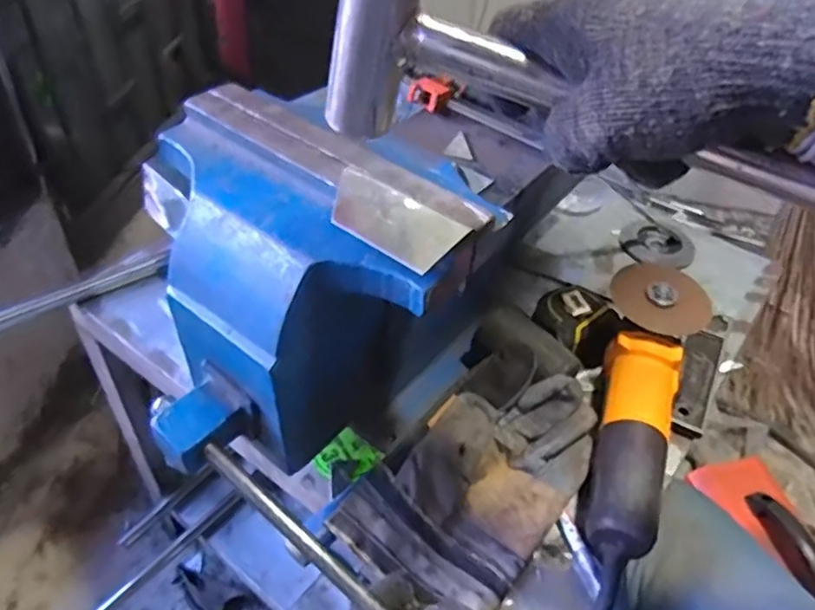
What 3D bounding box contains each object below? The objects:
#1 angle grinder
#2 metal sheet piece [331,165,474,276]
[{"bbox_3d":[0.204,0.080,0.589,0.092,0.085,0.278,22,47,16],"label":"angle grinder"},{"bbox_3d":[-0.014,-0.061,0.415,0.099,0.008,0.056,33,51,25],"label":"metal sheet piece"}]

